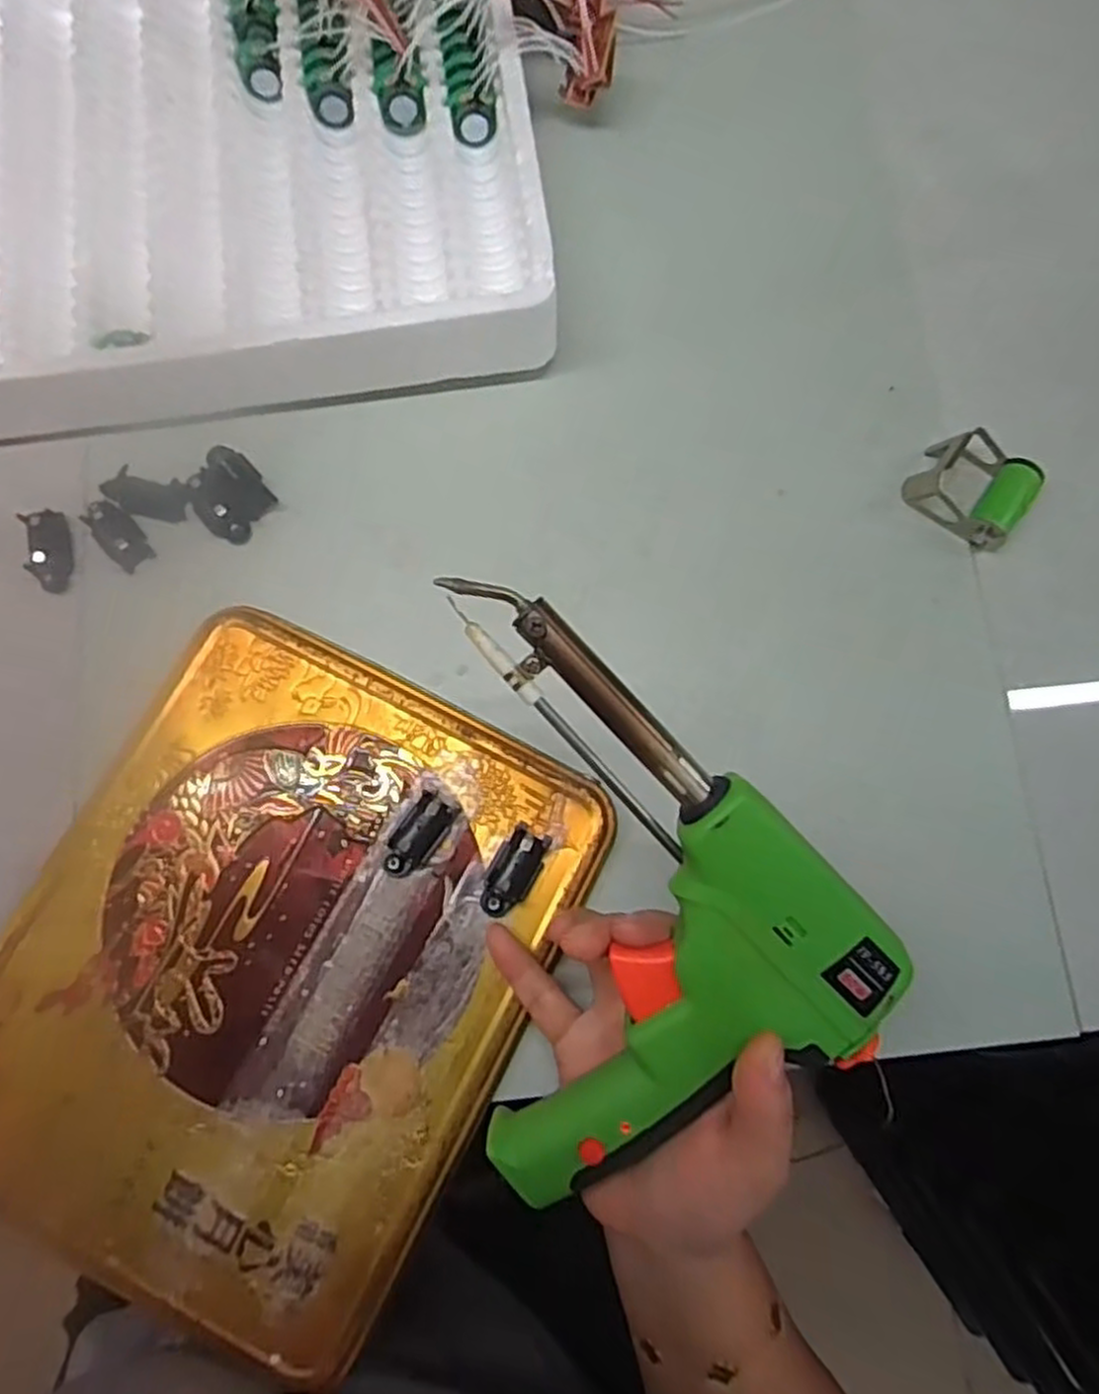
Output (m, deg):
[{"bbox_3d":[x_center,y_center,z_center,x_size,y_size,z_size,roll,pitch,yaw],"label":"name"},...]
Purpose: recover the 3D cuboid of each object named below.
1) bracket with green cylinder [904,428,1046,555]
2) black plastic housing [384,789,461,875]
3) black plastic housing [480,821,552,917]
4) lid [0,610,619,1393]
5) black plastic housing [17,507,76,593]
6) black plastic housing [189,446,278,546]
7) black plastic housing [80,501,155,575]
[{"bbox_3d":[0.191,-0.096,0.348,0.048,0.021,0.045,41,79,9],"label":"bracket with green cylinder"},{"bbox_3d":[-0.052,0.054,0.305,0.015,0.015,0.035,34,78,7],"label":"black plastic housing"},{"bbox_3d":[-0.014,0.068,0.304,0.018,0.013,0.036,26,77,6],"label":"black plastic housing"},{"bbox_3d":[-0.106,0.101,0.298,0.189,0.014,0.236,27,77,6],"label":"lid"},{"bbox_3d":[-0.218,-0.063,0.341,0.017,0.008,0.035,-6,92,-2],"label":"black plastic housing"},{"bbox_3d":[-0.144,-0.091,0.348,0.033,0.013,0.032,35,78,8],"label":"black plastic housing"},{"bbox_3d":[-0.191,-0.072,0.343,0.018,0.011,0.031,-40,80,-10],"label":"black plastic housing"}]

